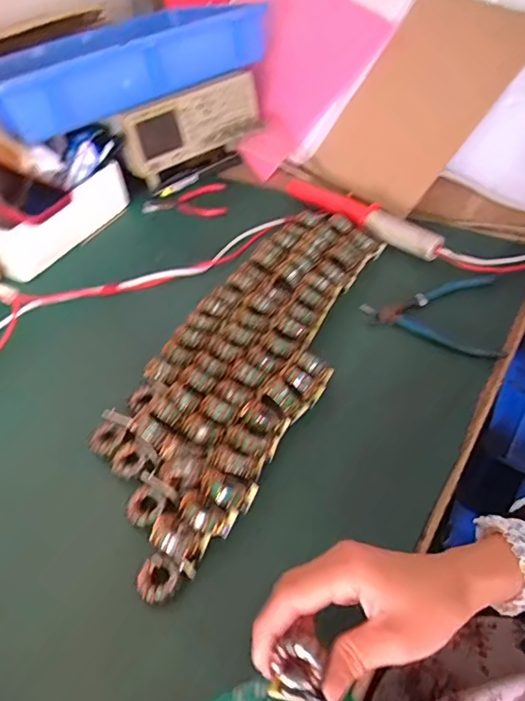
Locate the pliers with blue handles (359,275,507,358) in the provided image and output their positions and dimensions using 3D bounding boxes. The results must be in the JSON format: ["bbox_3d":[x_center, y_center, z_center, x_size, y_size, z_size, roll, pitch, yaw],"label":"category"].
[{"bbox_3d":[0.186,-0.046,0.571,0.145,0.008,0.129,4,46,11],"label":"pliers with blue handles"}]

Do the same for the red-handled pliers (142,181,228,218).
[{"bbox_3d":[-0.118,-0.226,0.784,0.126,0.018,0.077,-6,45,1],"label":"red-handled pliers"}]

